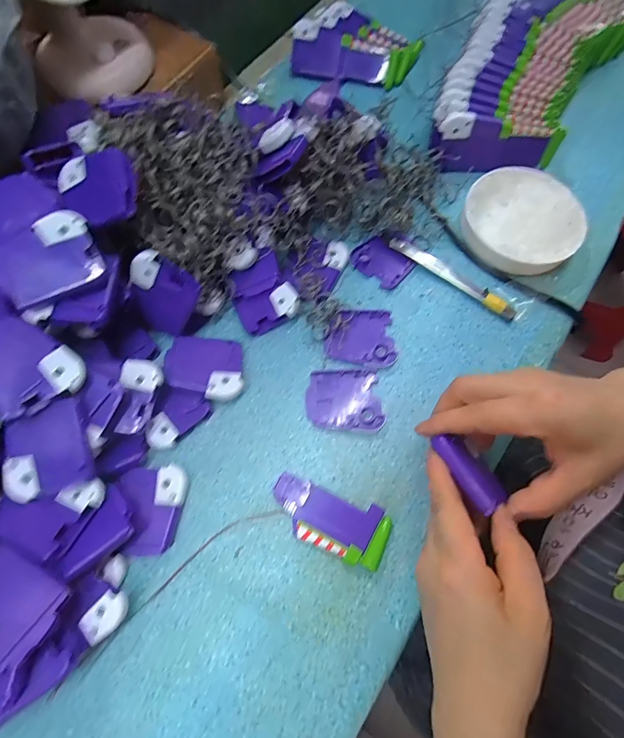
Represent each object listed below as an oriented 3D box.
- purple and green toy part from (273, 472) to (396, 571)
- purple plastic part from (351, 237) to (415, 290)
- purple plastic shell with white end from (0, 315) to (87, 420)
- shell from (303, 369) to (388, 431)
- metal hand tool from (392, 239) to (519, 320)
[{"bbox_3d":[0.012,0.111,0.291,0.088,0.012,0.042,18,71,7],"label":"purple and green toy part"},{"bbox_3d":[0.064,-0.099,0.368,0.050,0.009,0.039,43,76,14],"label":"purple plastic part"},{"bbox_3d":[-0.184,-0.002,0.253,0.051,0.012,0.061,-40,88,-29],"label":"purple plastic shell with white end"},{"bbox_3d":[0.026,0.026,0.326,0.061,0.004,0.051,-2,70,0],"label":"shell"},{"bbox_3d":[0.127,-0.085,0.359,0.126,0.011,0.015,36,74,12],"label":"metal hand tool"}]

